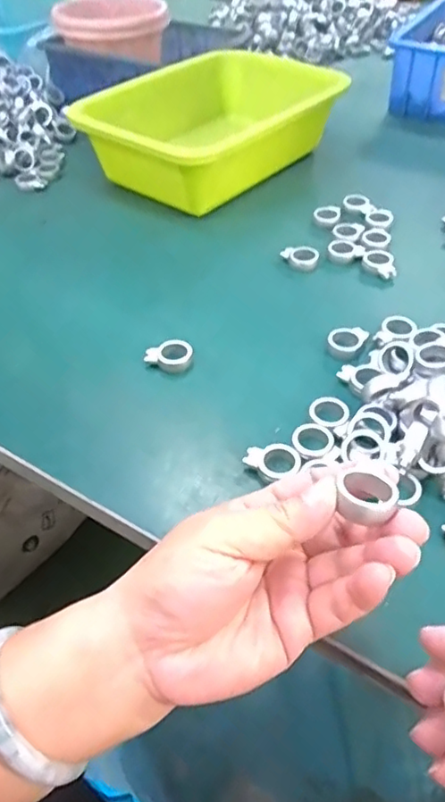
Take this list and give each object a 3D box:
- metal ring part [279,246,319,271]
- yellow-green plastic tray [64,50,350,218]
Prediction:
[{"bbox_3d":[0.068,-0.127,0.521,0.034,0.010,0.026,7,48,8],"label":"metal ring part"},{"bbox_3d":[-0.013,-0.292,0.633,0.193,0.077,0.236,29,54,26],"label":"yellow-green plastic tray"}]

